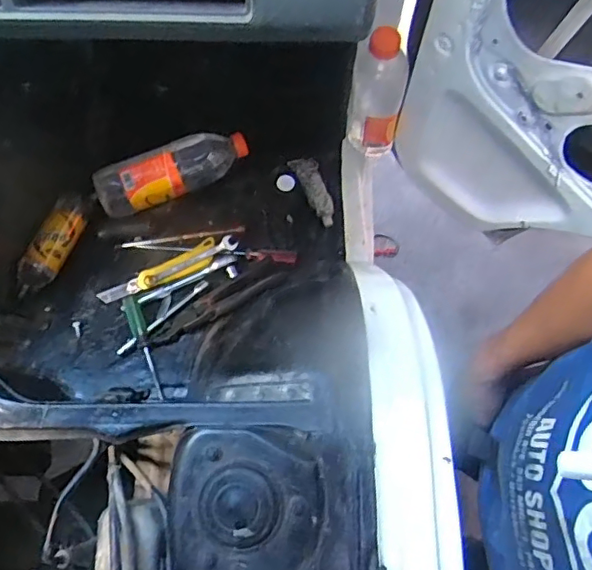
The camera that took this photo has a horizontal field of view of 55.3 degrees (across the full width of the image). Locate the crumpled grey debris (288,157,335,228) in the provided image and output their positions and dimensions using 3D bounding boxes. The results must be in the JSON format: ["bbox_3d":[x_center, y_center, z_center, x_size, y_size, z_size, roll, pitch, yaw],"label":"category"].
[{"bbox_3d":[0.035,-0.160,0.942,0.040,0.021,0.130,-26,72,-11],"label":"crumpled grey debris"}]

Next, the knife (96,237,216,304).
[{"bbox_3d":[-0.214,-0.016,0.889,0.194,0.020,0.042,-24,72,-10],"label":"knife"}]

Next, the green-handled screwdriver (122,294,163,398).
[{"bbox_3d":[-0.225,0.087,0.842,0.023,0.024,0.166,-23,72,-10],"label":"green-handled screwdriver"}]

